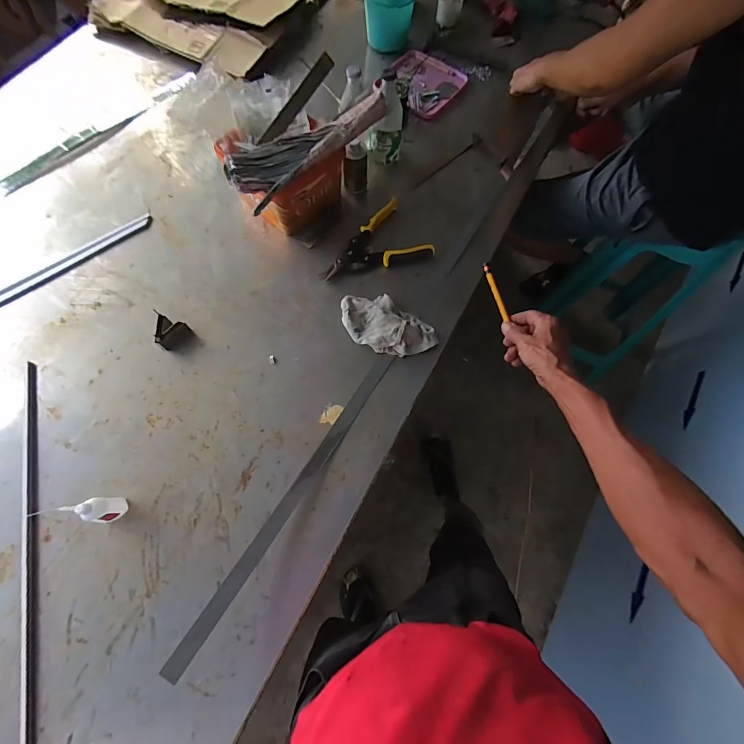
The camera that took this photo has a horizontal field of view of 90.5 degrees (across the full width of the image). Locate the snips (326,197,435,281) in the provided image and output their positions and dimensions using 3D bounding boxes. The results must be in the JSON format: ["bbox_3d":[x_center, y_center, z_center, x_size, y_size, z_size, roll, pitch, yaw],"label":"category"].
[{"bbox_3d":[0.002,-0.273,0.741,0.213,0.026,0.136,-14,72,-7],"label":"snips"}]

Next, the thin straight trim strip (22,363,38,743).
[{"bbox_3d":[-0.488,0.394,0.524,0.018,0.017,0.854,-13,73,-7],"label":"thin straight trim strip"}]

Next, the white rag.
[{"bbox_3d":[0.024,-0.087,0.672,0.187,0.039,0.112,32,73,8],"label":"white rag"}]

